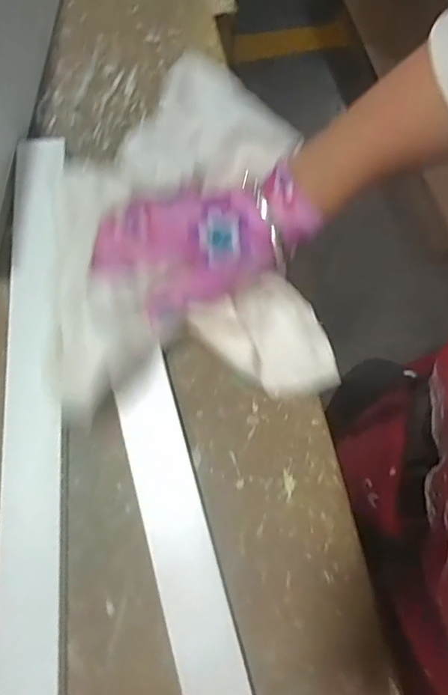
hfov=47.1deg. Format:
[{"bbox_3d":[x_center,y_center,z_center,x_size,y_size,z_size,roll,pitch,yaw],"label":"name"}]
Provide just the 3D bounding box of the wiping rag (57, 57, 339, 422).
[{"bbox_3d":[-0.034,-0.083,0.389,0.190,0.077,0.246,-8,71,-4],"label":"wiping rag"}]

